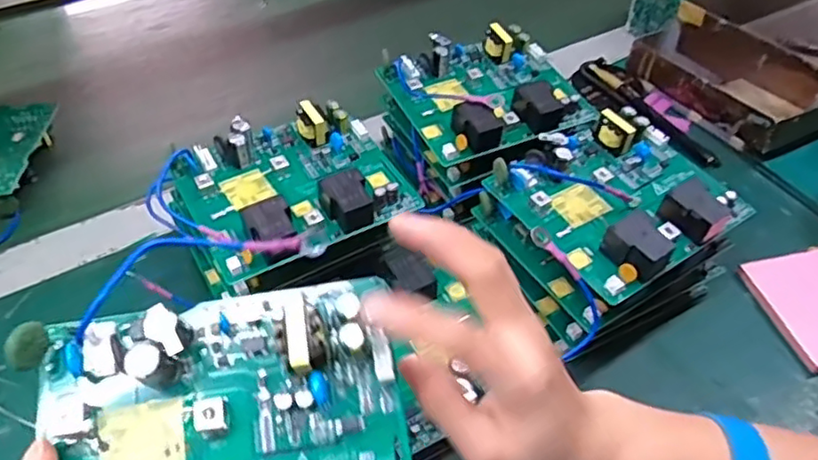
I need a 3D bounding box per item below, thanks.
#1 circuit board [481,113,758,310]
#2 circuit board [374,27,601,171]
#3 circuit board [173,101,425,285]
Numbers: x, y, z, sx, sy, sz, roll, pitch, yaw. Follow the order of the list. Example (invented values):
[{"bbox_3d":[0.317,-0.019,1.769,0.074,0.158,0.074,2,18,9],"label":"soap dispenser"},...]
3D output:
[{"bbox_3d":[0.129,-0.023,0.392,0.143,0.031,0.106,-25,51,-22],"label":"circuit board"},{"bbox_3d":[0.059,-0.109,0.470,0.133,0.026,0.106,-17,48,-15],"label":"circuit board"},{"bbox_3d":[-0.071,-0.030,0.406,0.129,0.033,0.117,-26,51,-23],"label":"circuit board"}]

